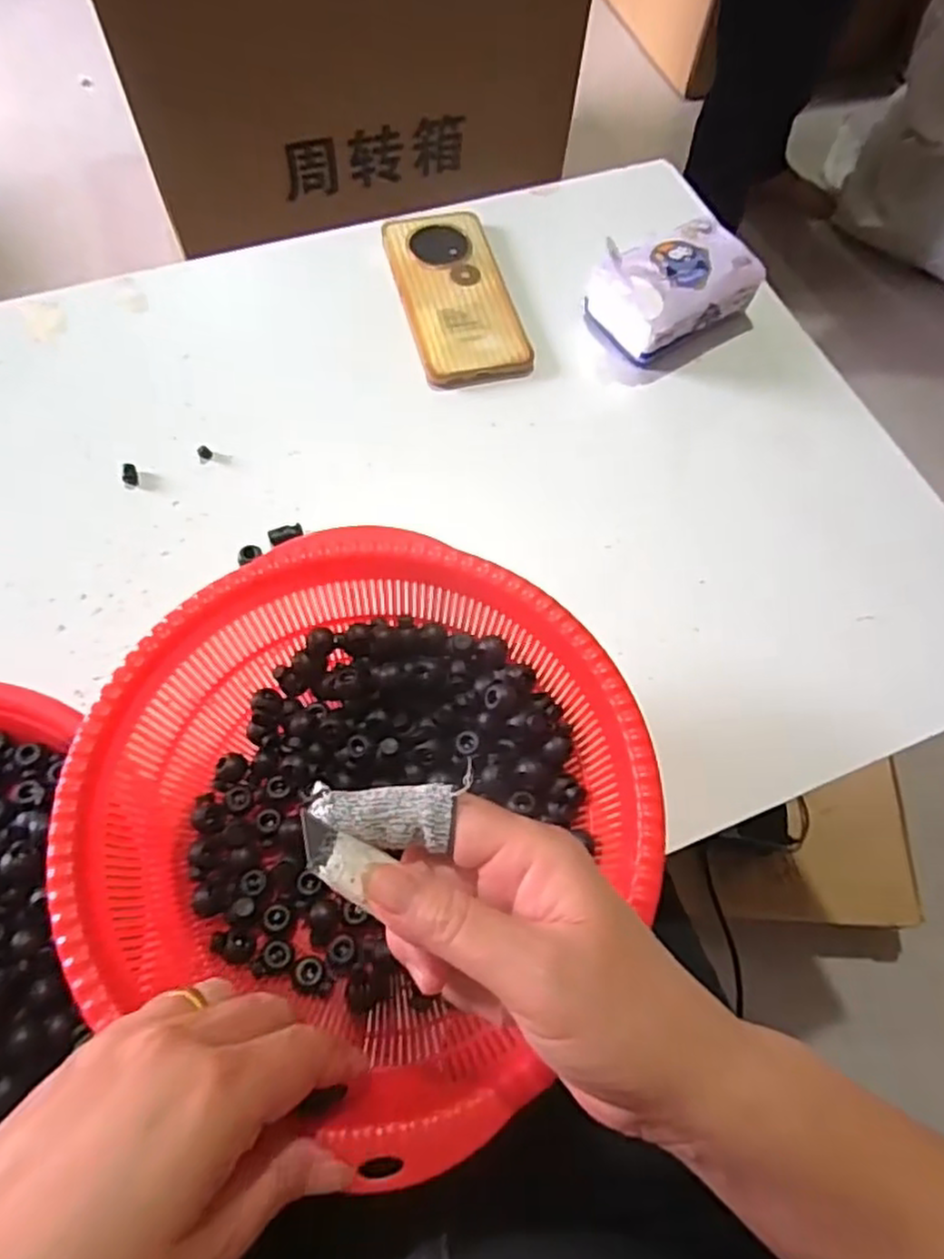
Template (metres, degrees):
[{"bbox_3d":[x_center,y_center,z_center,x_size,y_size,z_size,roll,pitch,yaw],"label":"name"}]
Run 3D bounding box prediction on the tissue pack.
[{"bbox_3d":[0.145,-0.247,0.513,0.118,0.050,0.077,-26,69,-15],"label":"tissue pack"}]

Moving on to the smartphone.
[{"bbox_3d":[-0.013,-0.249,0.527,0.076,0.013,0.165,-13,66,-10],"label":"smartphone"}]

